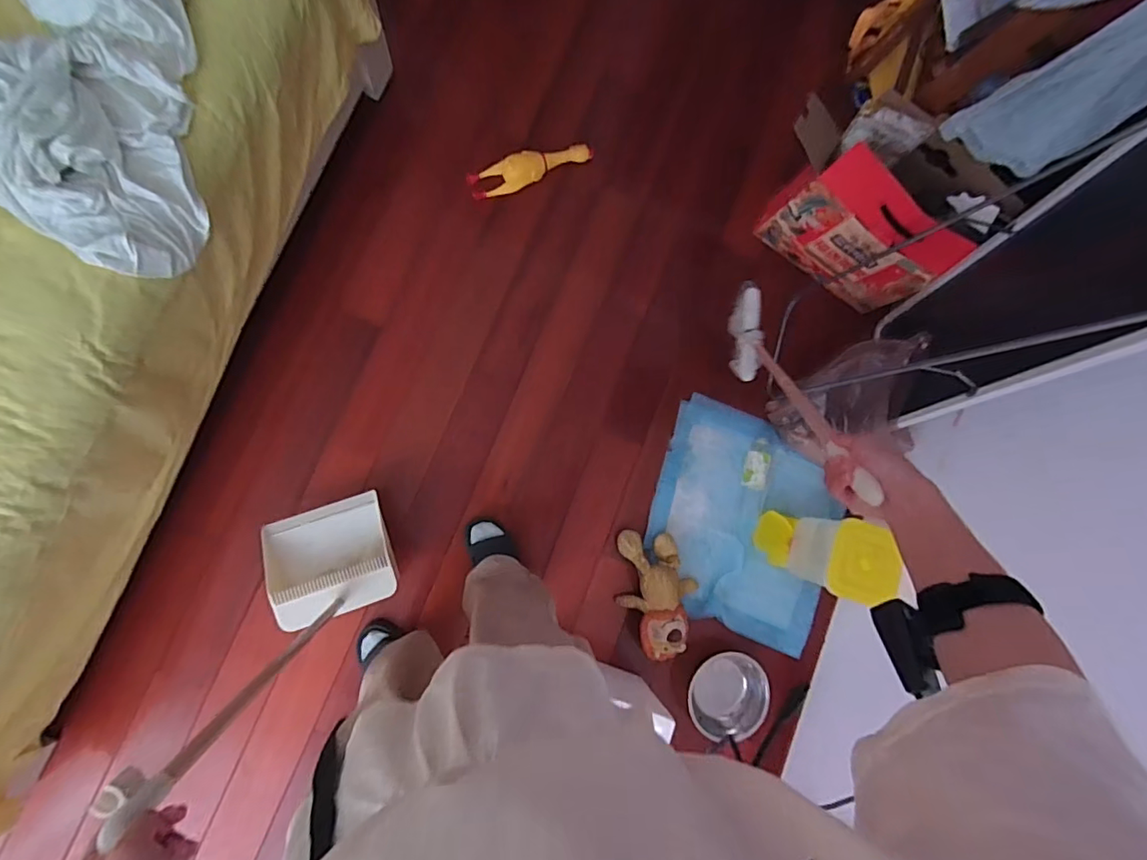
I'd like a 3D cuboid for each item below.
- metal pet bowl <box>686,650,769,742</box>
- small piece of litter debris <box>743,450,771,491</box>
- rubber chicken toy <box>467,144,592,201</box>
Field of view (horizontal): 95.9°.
[{"bbox_3d":[0.394,0.666,1.292,0.199,0.043,0.195,1,84,-8],"label":"metal pet bowl"},{"bbox_3d":[0.487,0.106,1.373,0.064,0.043,0.101,16,83,-6],"label":"small piece of litter debris"},{"bbox_3d":[-0.106,-0.694,1.364,0.347,0.051,0.085,-24,88,-9],"label":"rubber chicken toy"}]

